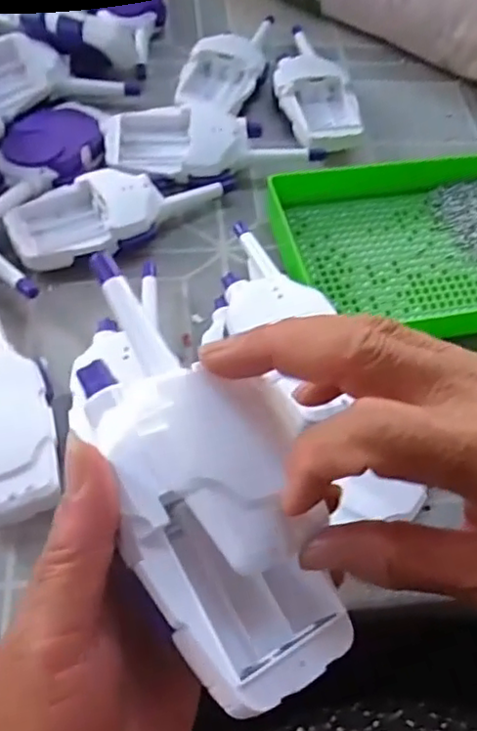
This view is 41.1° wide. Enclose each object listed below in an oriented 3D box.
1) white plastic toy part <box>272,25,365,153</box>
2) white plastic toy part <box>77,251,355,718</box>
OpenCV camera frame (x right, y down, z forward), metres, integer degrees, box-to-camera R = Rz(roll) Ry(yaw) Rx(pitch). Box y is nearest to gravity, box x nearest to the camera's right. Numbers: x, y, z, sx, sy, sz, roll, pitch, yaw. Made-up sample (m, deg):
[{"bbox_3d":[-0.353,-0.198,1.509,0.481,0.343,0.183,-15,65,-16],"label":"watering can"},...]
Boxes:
[{"bbox_3d":[0.059,-0.242,0.554,0.062,0.031,0.149,-17,61,-14],"label":"white plastic toy part"},{"bbox_3d":[-0.012,0.025,0.212,0.064,0.039,0.157,-20,72,-15],"label":"white plastic toy part"}]

